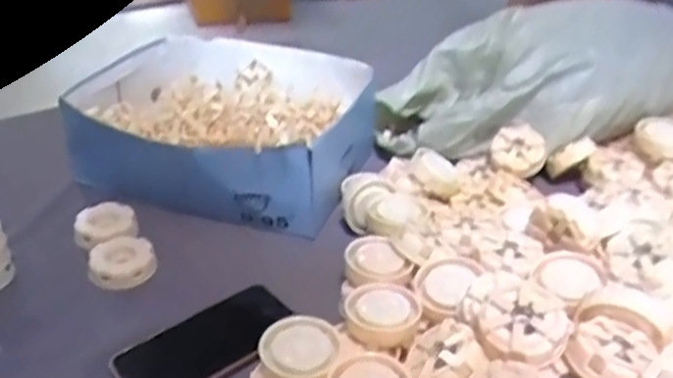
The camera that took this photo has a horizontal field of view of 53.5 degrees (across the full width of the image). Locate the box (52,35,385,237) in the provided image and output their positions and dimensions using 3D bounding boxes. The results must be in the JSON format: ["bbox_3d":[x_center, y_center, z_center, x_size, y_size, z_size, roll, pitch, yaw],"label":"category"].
[{"bbox_3d":[-0.138,-0.088,0.863,0.352,0.129,0.284,17,34,20],"label":"box"}]

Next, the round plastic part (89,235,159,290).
[{"bbox_3d":[-0.225,0.077,0.702,0.067,0.022,0.067,3,32,-2],"label":"round plastic part"}]

